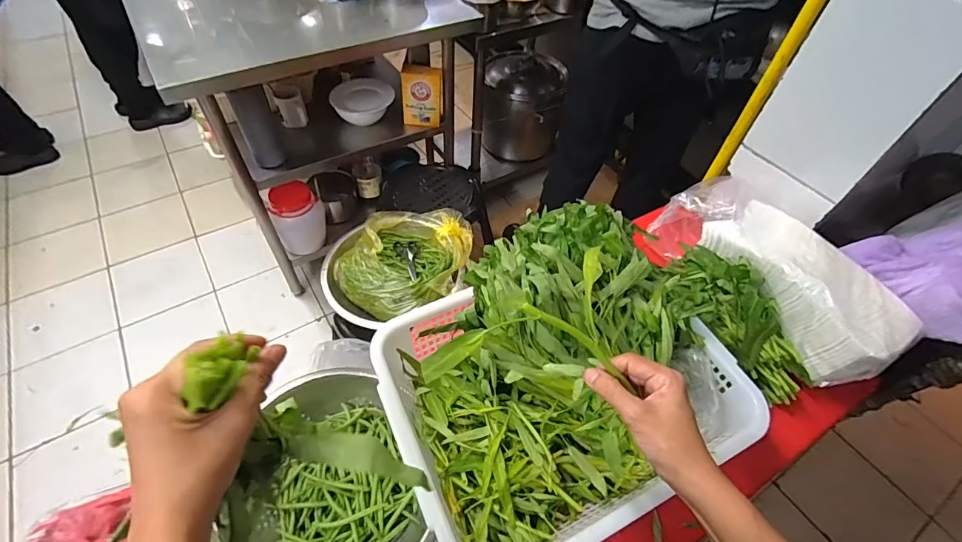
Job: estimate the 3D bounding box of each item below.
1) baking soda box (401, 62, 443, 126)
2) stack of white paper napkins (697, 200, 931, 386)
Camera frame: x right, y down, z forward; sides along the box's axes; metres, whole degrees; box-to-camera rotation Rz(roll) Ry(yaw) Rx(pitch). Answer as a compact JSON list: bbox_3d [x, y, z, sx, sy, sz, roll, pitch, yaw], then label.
[{"bbox_3d":[-0.182,-0.543,1.350,0.118,0.163,0.073,1,55,-1],"label":"baking soda box"},{"bbox_3d":[0.519,0.018,0.704,0.153,0.089,0.296,-26,60,-19],"label":"stack of white paper napkins"}]

